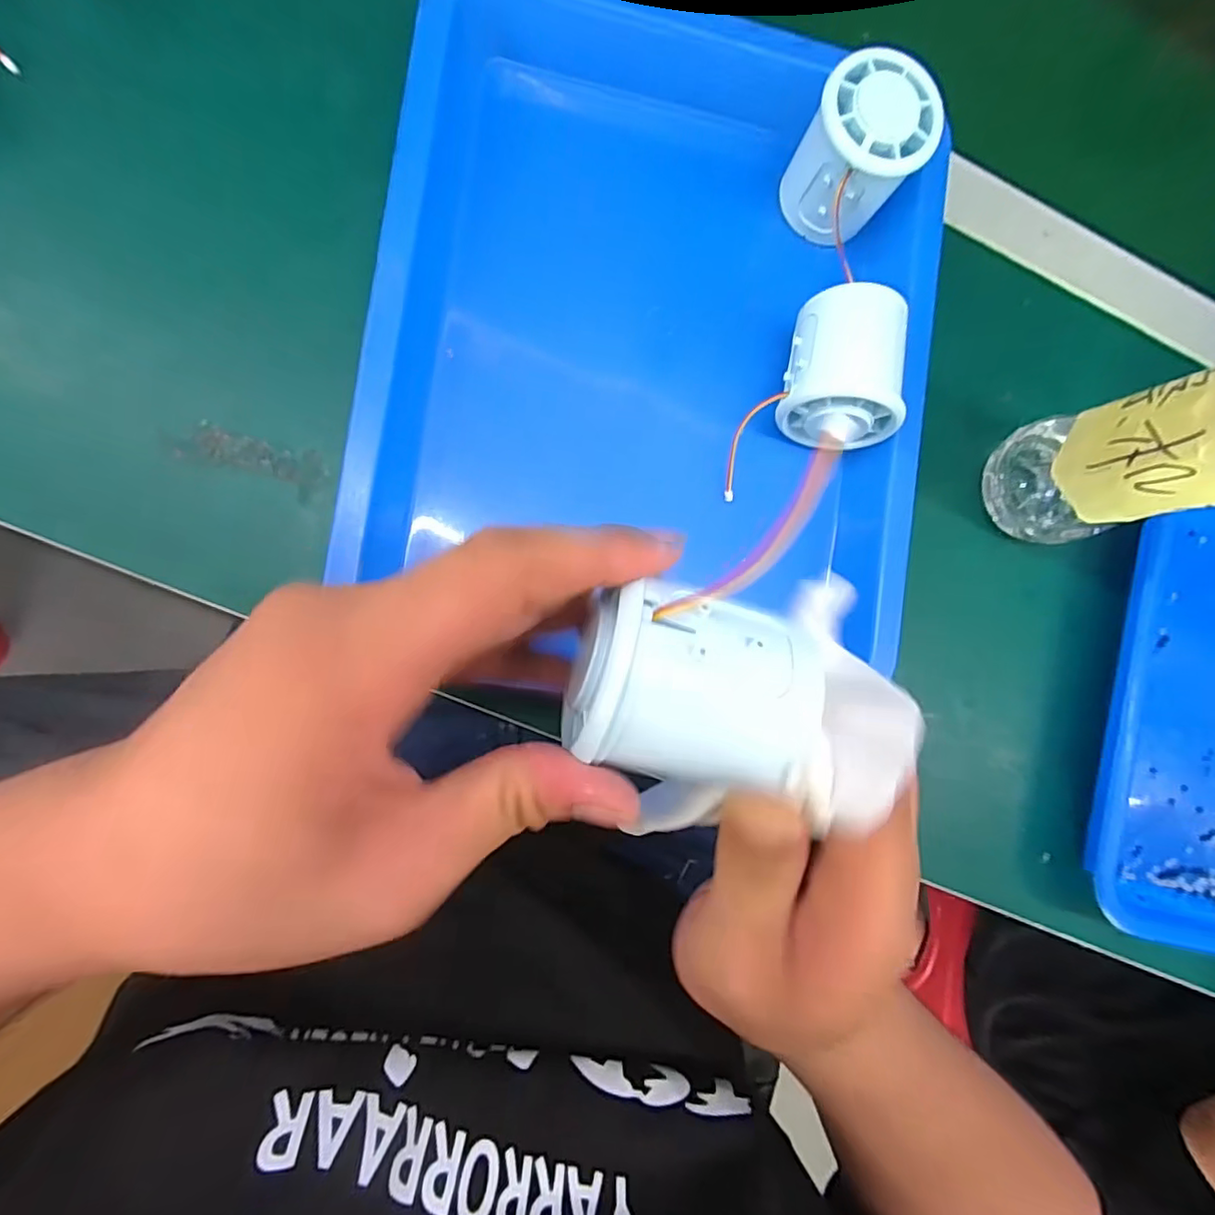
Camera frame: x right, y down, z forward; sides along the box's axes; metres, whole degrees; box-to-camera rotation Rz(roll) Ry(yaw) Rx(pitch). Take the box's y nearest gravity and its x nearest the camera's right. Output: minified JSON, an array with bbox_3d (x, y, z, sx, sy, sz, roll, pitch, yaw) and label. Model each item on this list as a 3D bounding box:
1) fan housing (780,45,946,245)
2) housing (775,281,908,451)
[{"bbox_3d":[0.121,-0.222,0.281,0.053,0.062,0.054,0,87,-8],"label":"fan housing"},{"bbox_3d":[0.111,-0.114,0.280,0.049,0.059,0.063,8,87,-7],"label":"housing"}]

